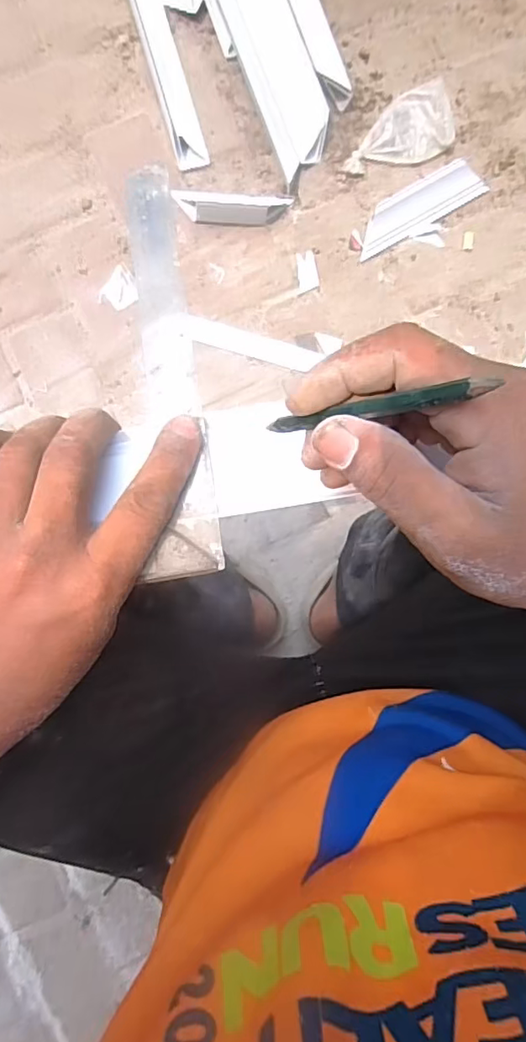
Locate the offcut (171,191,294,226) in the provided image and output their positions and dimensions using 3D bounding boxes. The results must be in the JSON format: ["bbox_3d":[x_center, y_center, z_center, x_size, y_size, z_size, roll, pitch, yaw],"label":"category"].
[{"bbox_3d":[-0.043,-0.437,0.759,0.166,0.030,0.048,1,85,-1],"label":"offcut"}]

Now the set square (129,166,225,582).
[{"bbox_3d":[-0.054,-0.093,0.299,0.034,0.010,0.251,-10,73,4],"label":"set square"}]

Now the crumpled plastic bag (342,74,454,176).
[{"bbox_3d":[0.191,-0.563,0.787,0.163,0.025,0.103,-16,87,4],"label":"crumpled plastic bag"}]

